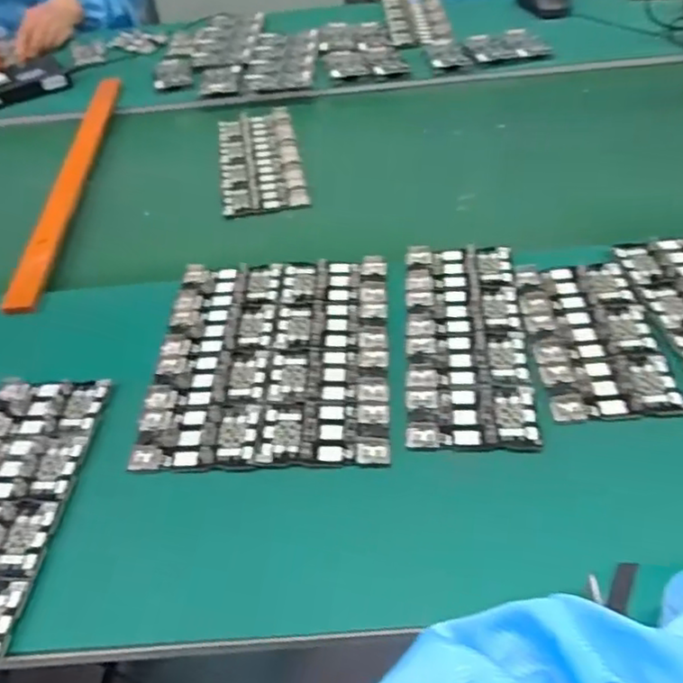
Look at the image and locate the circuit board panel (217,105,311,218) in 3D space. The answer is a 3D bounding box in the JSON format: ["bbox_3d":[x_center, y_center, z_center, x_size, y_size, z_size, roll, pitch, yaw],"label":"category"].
[{"bbox_3d":[-0.102,-0.226,0.793,0.095,0.011,0.214,-11,47,-3],"label":"circuit board panel"}]

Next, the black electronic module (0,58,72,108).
[{"bbox_3d":[-0.496,-0.392,0.969,0.156,0.023,0.104,-19,48,-11],"label":"black electronic module"}]

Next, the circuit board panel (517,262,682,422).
[{"bbox_3d":[0.207,-0.006,0.532,0.096,0.006,0.163,-4,47,3],"label":"circuit board panel"}]

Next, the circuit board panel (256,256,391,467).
[{"bbox_3d":[-0.010,0.007,0.544,0.099,0.004,0.218,-2,47,5],"label":"circuit board panel"}]

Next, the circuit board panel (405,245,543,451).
[{"bbox_3d":[0.104,-0.007,0.543,0.096,0.005,0.223,-1,47,6],"label":"circuit board panel"}]

